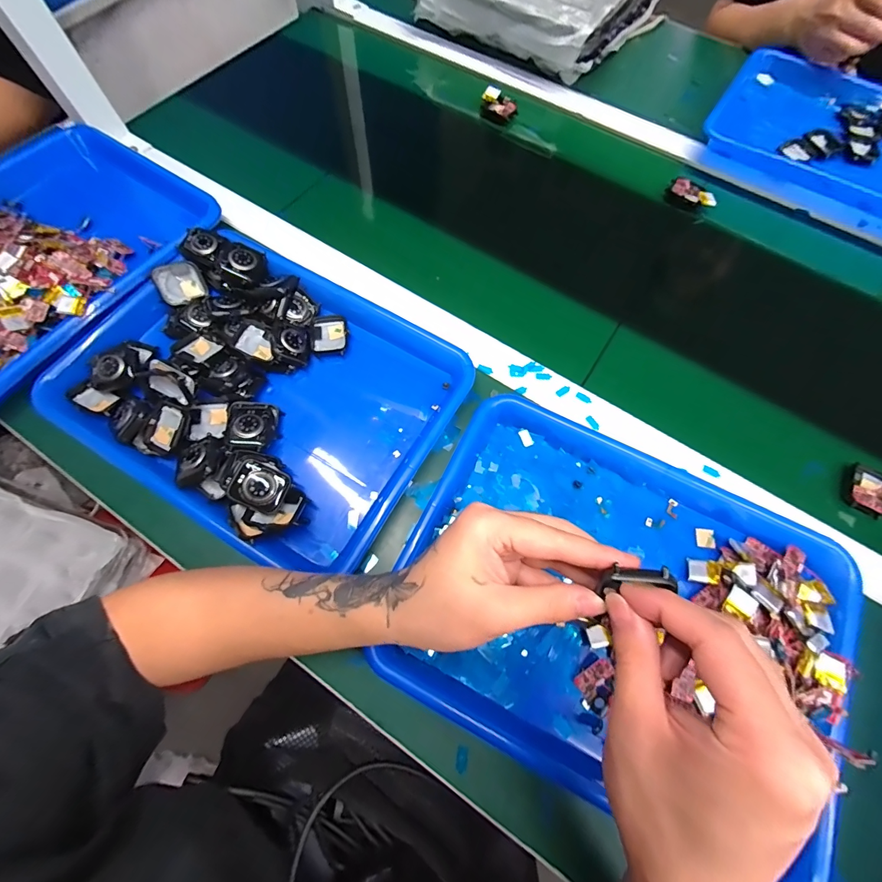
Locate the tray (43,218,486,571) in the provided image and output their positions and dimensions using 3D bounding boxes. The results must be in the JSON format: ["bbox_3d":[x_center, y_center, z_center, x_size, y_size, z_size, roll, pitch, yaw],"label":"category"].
[{"bbox_3d":[-0.162,-0.054,0.363,0.335,0.041,0.257,28,72,8],"label":"tray"}]

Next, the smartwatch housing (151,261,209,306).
[{"bbox_3d":[-0.268,-0.163,0.400,0.010,0.037,0.043,15,44,43],"label":"smartwatch housing"}]

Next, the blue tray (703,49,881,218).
[{"bbox_3d":[0.553,-0.400,0.519,0.351,0.041,0.242,34,73,10],"label":"blue tray"}]

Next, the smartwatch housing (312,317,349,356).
[{"bbox_3d":[-0.113,-0.108,0.397,0.034,0.010,0.040,-6,70,-3],"label":"smartwatch housing"}]

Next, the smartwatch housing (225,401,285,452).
[{"bbox_3d":[-0.167,-0.013,0.345,0.042,0.012,0.050,8,55,-16],"label":"smartwatch housing"}]

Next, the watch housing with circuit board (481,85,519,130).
[{"bbox_3d":[0.084,-0.474,0.551,0.050,0.032,0.026,28,72,9],"label":"watch housing with circuit board"}]

